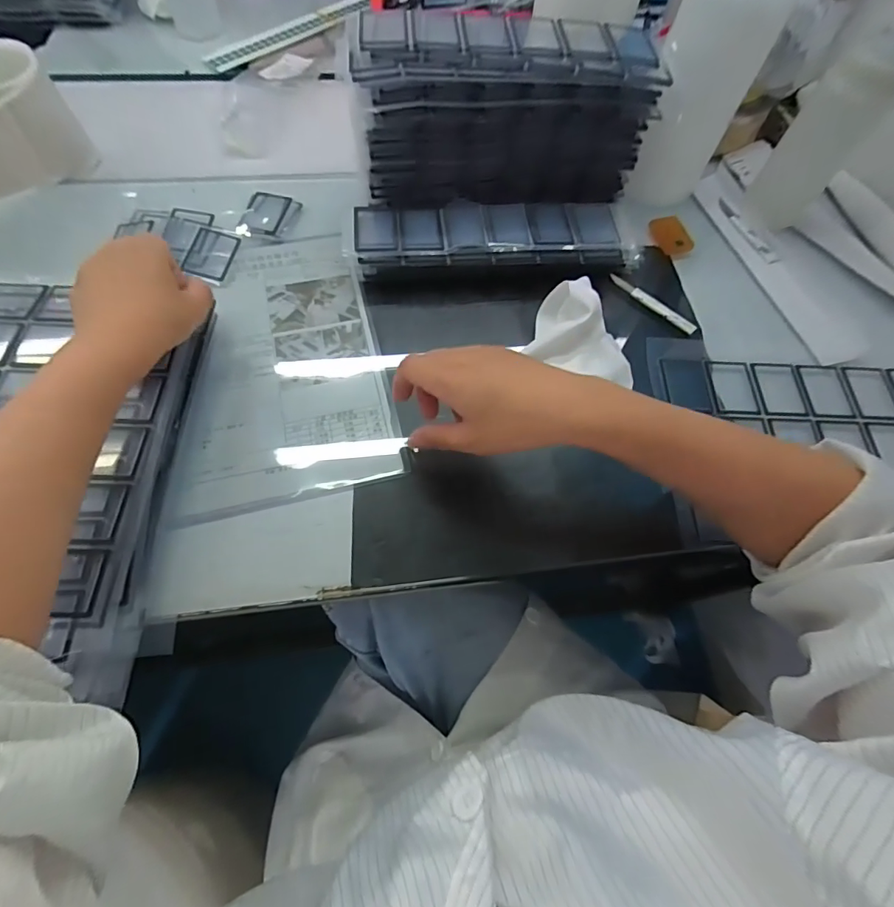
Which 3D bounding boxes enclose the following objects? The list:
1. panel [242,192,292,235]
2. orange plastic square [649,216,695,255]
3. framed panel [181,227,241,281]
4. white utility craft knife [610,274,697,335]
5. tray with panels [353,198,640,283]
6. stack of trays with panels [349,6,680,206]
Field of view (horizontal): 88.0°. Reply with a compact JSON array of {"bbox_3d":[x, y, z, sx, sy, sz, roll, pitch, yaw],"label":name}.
[{"bbox_3d":[-0.204,-0.273,0.523,0.043,0.004,0.060,11,65,1],"label":"panel"},{"bbox_3d":[0.261,-0.255,0.542,0.036,0.007,0.053,-17,71,9],"label":"orange plastic square"},{"bbox_3d":[-0.249,-0.211,0.490,0.042,0.004,0.062,15,66,-12],"label":"framed panel"},{"bbox_3d":[0.219,-0.161,0.493,0.012,0.011,0.105,-41,75,-18],"label":"white utility craft knife"},{"bbox_3d":[0.049,-0.231,0.491,0.287,0.026,0.078,-2,65,-5],"label":"tray with panels"},{"bbox_3d":[0.060,-0.341,0.471,0.289,0.125,0.102,-5,66,-6],"label":"stack of trays with panels"}]

